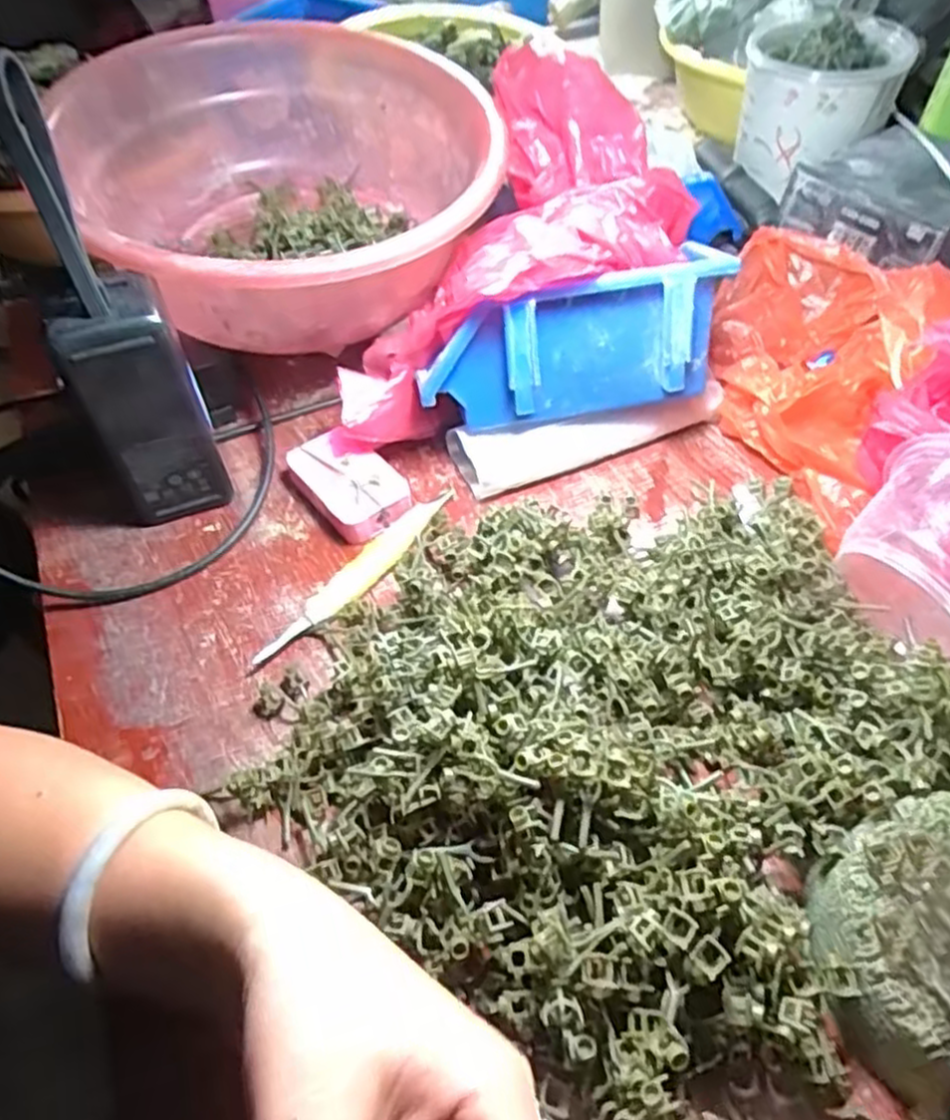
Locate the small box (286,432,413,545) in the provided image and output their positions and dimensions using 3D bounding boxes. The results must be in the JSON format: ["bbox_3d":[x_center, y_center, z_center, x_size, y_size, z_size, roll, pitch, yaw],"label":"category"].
[{"bbox_3d":[-0.075,-0.045,0.429,0.047,0.019,0.073,-36,60,-22],"label":"small box"}]

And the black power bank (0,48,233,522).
[{"bbox_3d":[-0.172,-0.101,0.350,0.057,0.222,0.045,-22,55,-14],"label":"black power bank"}]

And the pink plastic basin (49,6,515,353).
[{"bbox_3d":[-0.099,-0.222,0.441,0.239,0.102,0.241,-1,53,1],"label":"pink plastic basin"}]

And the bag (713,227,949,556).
[{"bbox_3d":[0.214,-0.130,0.458,0.128,0.074,0.211,-15,54,-9],"label":"bag"}]

